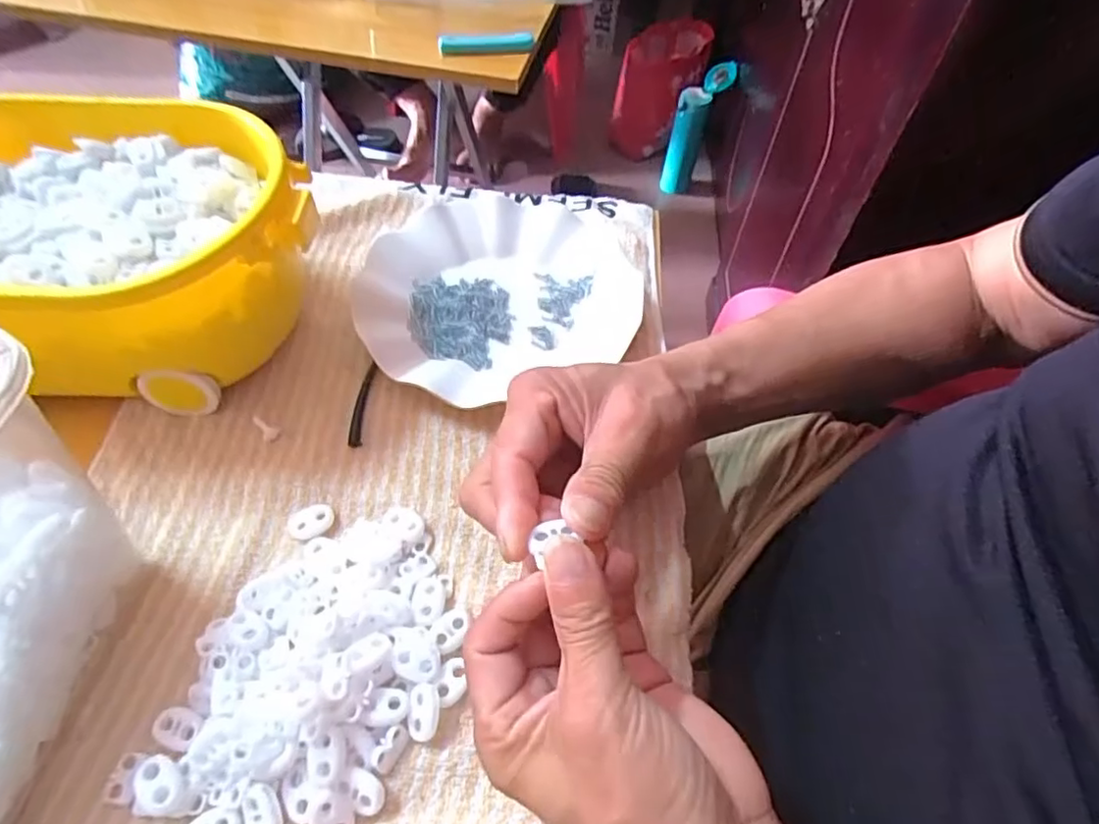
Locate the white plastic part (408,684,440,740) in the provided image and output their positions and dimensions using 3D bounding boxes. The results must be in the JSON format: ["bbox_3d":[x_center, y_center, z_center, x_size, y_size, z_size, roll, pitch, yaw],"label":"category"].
[{"bbox_3d":[-0.054,0.131,0.263,0.013,0.009,0.021,1,55,-1],"label":"white plastic part"}]

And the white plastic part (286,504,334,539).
[{"bbox_3d":[-0.124,0.056,0.313,0.023,0.004,0.017,-24,59,-18],"label":"white plastic part"}]

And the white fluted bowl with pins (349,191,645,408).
[{"bbox_3d":[-0.034,-0.092,0.413,0.188,0.024,0.175,1,55,-1],"label":"white fluted bowl with pins"}]

